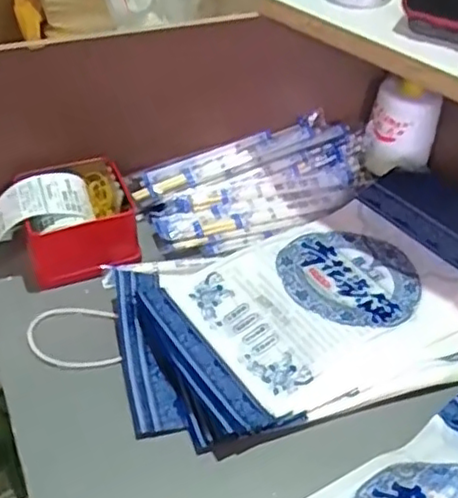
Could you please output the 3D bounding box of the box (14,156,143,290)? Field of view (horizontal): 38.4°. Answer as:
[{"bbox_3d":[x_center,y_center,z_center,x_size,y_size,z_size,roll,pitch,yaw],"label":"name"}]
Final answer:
[{"bbox_3d":[-0.140,-0.029,0.605,0.099,0.061,0.110,-12,45,-18],"label":"box"}]

